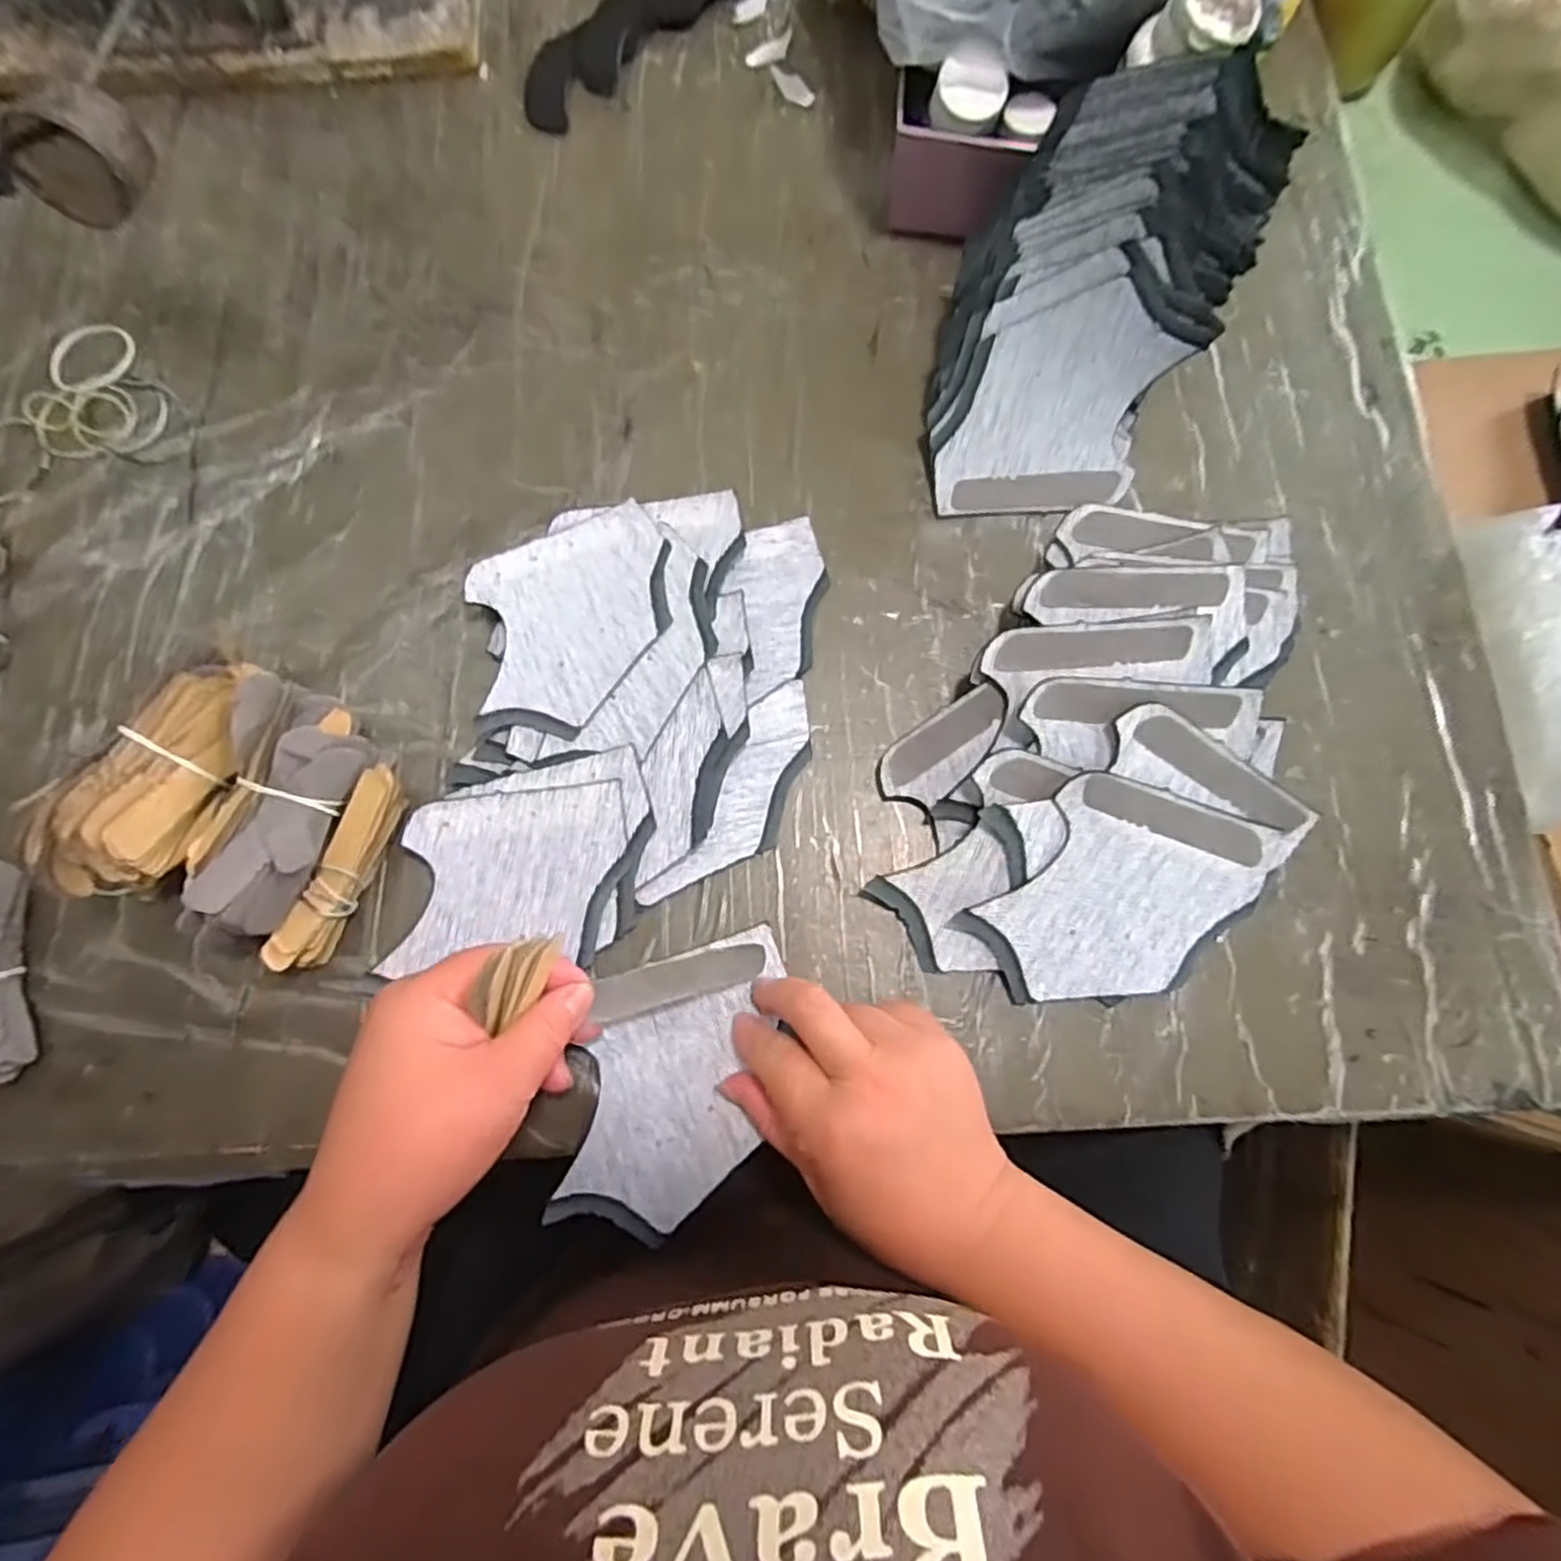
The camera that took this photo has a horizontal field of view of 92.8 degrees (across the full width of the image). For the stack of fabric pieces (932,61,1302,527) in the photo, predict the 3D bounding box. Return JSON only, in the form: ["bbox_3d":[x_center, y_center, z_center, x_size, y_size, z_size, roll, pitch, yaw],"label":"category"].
[{"bbox_3d":[0.150,-0.235,0.372,0.122,0.115,0.172,20,78,5],"label":"stack of fabric pieces"}]

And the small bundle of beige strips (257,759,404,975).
[{"bbox_3d":[-0.208,0.042,0.355,0.021,0.021,0.099,21,78,6],"label":"small bundle of beige strips"}]

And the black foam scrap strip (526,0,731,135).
[{"bbox_3d":[-0.082,-0.511,0.491,0.227,0.007,0.059,-41,84,-7],"label":"black foam scrap strip"}]

